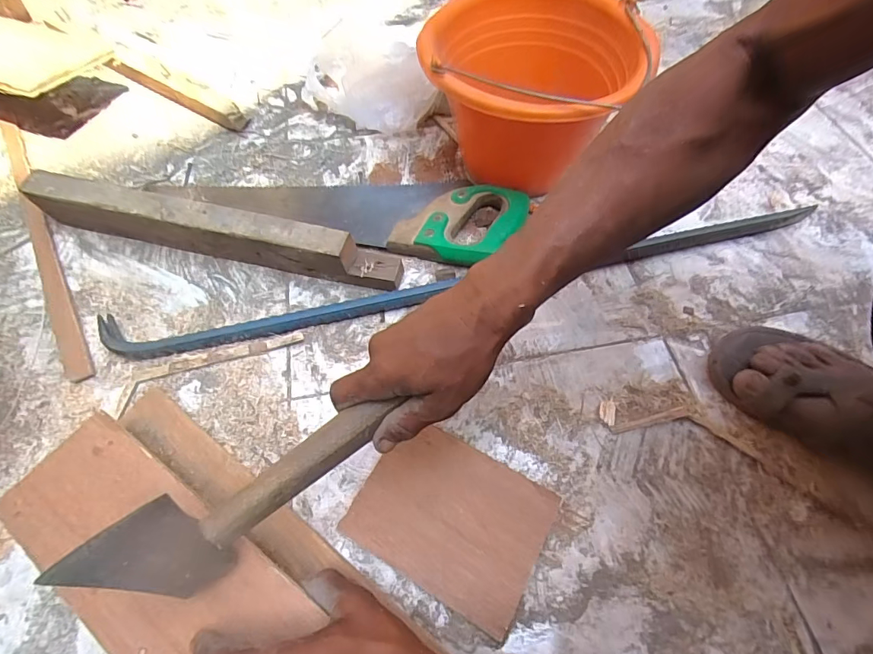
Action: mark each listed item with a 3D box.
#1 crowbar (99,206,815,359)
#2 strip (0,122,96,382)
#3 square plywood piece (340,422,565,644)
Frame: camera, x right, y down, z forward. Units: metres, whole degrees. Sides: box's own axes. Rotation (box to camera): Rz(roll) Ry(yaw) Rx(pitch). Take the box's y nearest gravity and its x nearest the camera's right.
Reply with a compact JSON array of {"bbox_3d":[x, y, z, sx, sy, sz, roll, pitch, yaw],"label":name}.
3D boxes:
[{"bbox_3d":[0.035,-0.055,0.503,0.787,0.030,0.053,-10,60,-6],"label":"crowbar"},{"bbox_3d":[-0.505,-0.124,0.559,0.026,0.013,0.493,-30,64,-16],"label":"strip"},{"bbox_3d":[0.013,0.163,0.383,0.155,0.016,0.119,26,63,14],"label":"square plywood piece"}]

